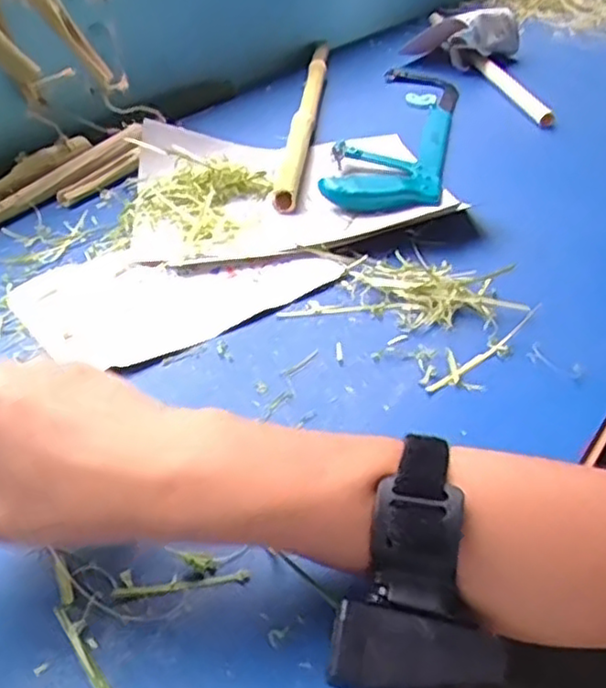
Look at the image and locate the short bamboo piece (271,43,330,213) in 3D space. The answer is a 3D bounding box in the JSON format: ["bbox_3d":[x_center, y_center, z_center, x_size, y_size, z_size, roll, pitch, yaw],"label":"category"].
[{"bbox_3d":[0.005,-0.271,0.816,0.024,0.024,0.472,4,39,4],"label":"short bamboo piece"}]

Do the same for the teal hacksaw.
[{"bbox_3d":[0.113,-0.253,0.790,0.108,0.026,0.430,9,39,10],"label":"teal hacksaw"}]

